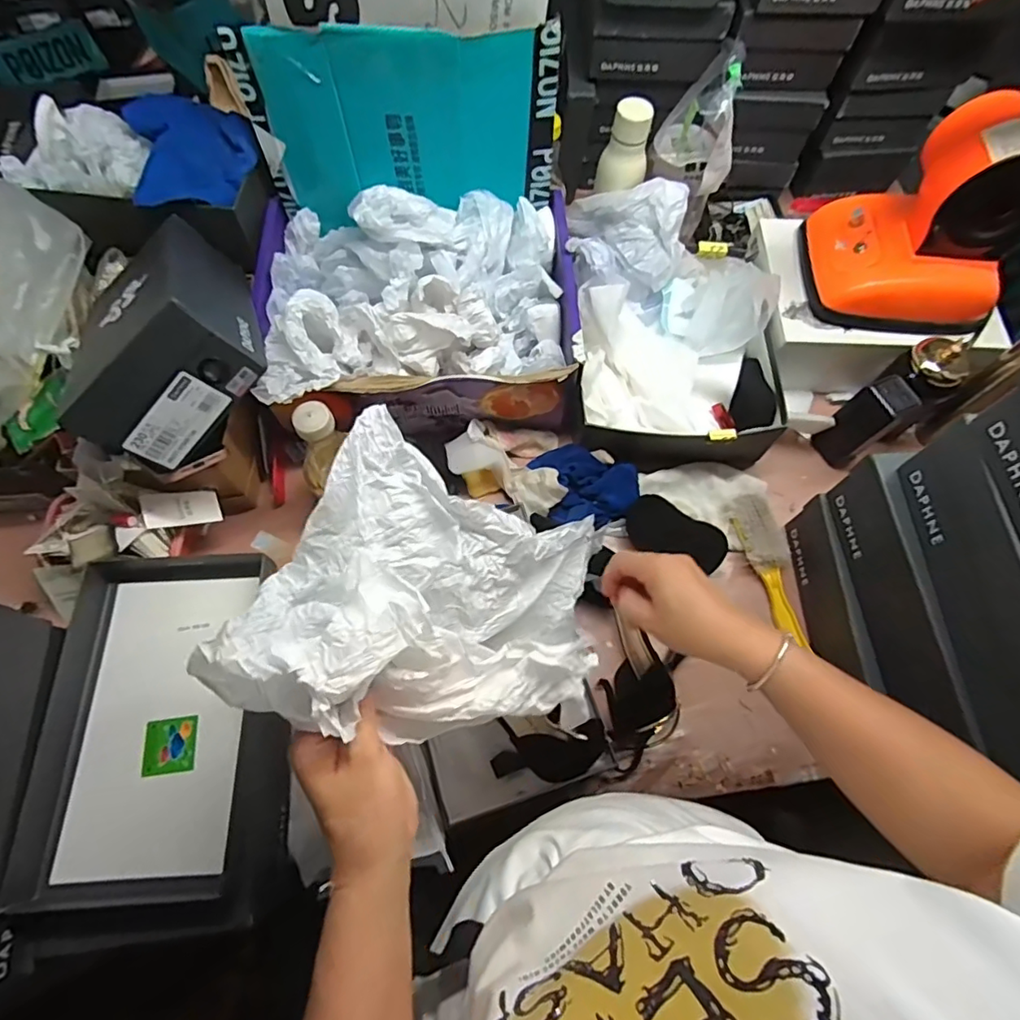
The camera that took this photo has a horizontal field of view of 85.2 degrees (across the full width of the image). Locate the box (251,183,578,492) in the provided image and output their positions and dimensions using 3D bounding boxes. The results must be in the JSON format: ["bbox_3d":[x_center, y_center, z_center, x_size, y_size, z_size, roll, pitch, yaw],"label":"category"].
[{"bbox_3d":[-0.118,-0.262,0.717,0.381,0.170,0.301,-3,67,-2],"label":"box"}]

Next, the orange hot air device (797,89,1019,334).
[{"bbox_3d":[0.498,-0.351,0.659,0.198,0.201,0.179,-3,67,-2],"label":"orange hot air device"}]

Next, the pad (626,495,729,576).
[{"bbox_3d":[0.208,0.035,0.703,0.123,0.010,0.073,26,102,15],"label":"pad"}]

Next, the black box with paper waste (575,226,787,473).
[{"bbox_3d":[0.221,-0.229,0.743,0.258,0.129,0.311,5,67,1],"label":"black box with paper waste"}]

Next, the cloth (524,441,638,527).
[{"bbox_3d":[0.096,-0.029,0.728,0.142,0.044,0.099,6,67,2],"label":"cloth"}]

